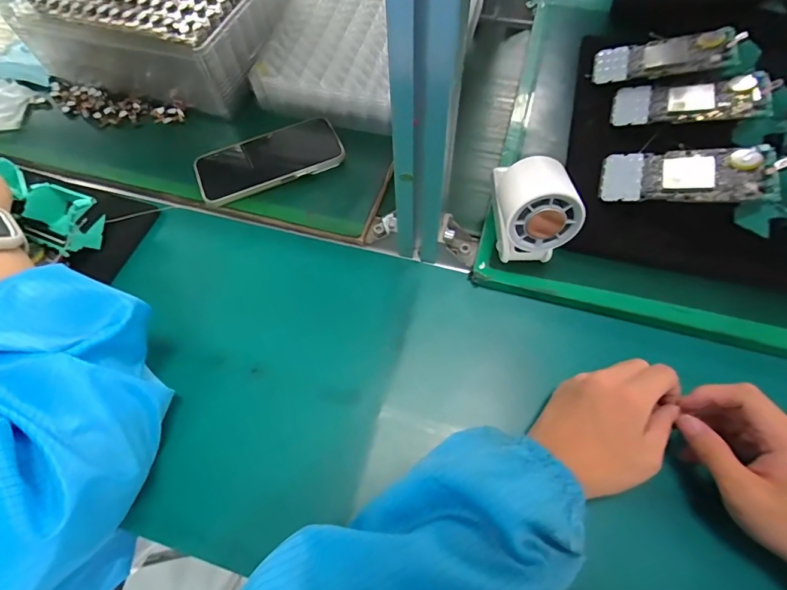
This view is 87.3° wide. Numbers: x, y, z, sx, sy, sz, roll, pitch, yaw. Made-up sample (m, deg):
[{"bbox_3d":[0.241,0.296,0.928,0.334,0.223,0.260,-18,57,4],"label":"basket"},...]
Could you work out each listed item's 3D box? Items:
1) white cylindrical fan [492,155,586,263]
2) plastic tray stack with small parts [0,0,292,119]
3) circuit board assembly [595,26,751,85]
[{"bbox_3d":[0.122,-0.076,0.373,0.061,0.094,0.079,1,62,2],"label":"white cylindrical fan"},{"bbox_3d":[-0.296,-0.368,0.538,0.290,0.094,0.222,13,63,8],"label":"plastic tray stack with small parts"},{"bbox_3d":[0.310,-0.276,0.478,0.140,0.021,0.070,7,60,30],"label":"circuit board assembly"}]

